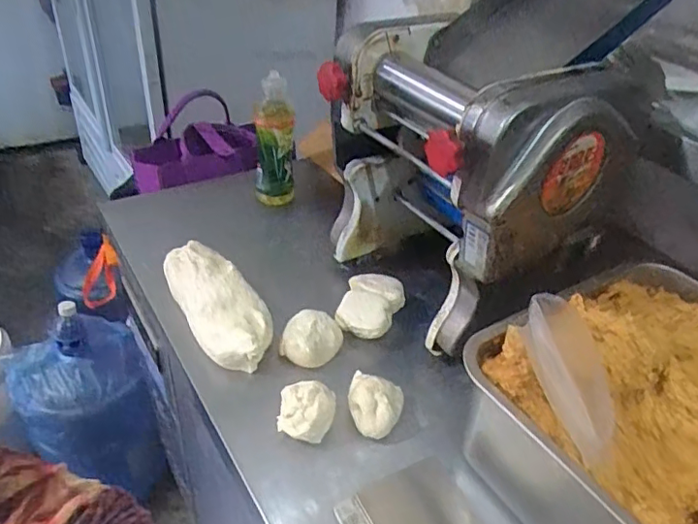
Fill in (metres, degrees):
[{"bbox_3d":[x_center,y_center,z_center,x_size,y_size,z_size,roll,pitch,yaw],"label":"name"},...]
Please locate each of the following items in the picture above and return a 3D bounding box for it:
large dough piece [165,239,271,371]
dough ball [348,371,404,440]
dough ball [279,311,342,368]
[{"bbox_3d":[-0.178,0.051,0.769,0.092,0.049,0.223,-20,44,-30],"label":"large dough piece"},{"bbox_3d":[0.030,0.166,0.667,0.065,0.047,0.077,10,37,6],"label":"dough ball"},{"bbox_3d":[-0.048,0.098,0.746,0.079,0.051,0.071,6,37,0],"label":"dough ball"}]

